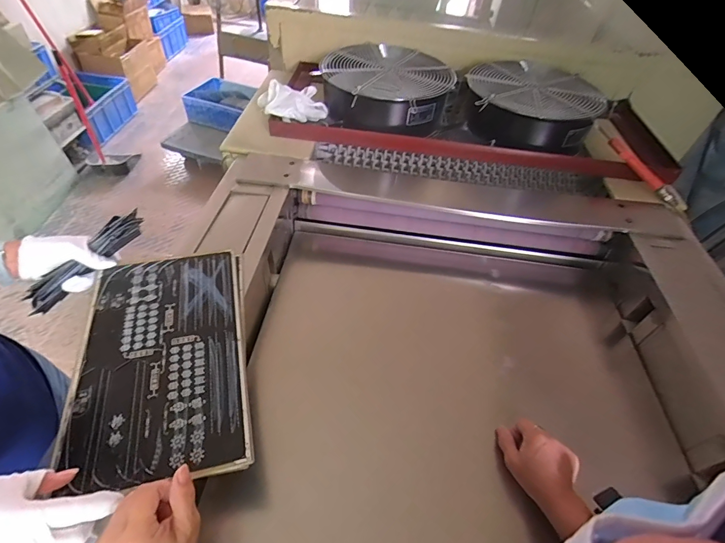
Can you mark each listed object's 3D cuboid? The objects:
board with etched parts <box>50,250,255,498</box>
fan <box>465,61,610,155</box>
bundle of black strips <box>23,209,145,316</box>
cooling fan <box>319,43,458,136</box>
[{"bbox_3d":[-0.255,0.102,0.497,0.203,0.018,0.327,-8,51,-12],"label":"board with etched parts"},{"bbox_3d":[0.408,-0.399,0.932,0.299,0.127,0.303,30,53,19],"label":"fan"},{"bbox_3d":[-0.429,-0.019,0.587,0.202,0.035,0.033,-44,63,-10],"label":"bundle of black strips"},{"bbox_3d":[0.061,-0.462,0.959,0.315,0.117,0.314,9,49,3],"label":"cooling fan"}]

